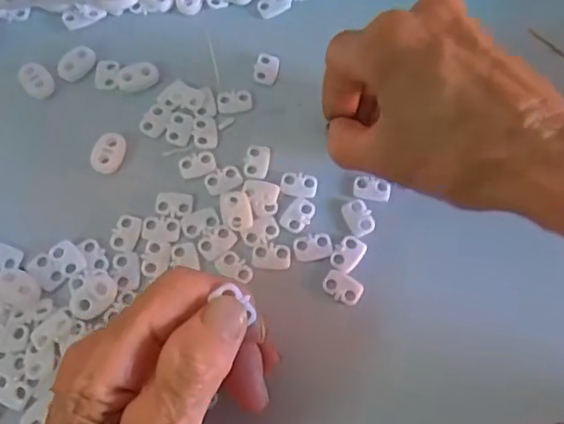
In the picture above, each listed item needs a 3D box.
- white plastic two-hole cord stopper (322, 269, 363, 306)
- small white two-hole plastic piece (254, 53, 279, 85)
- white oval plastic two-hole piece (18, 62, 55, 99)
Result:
[{"bbox_3d":[0.028,0.035,0.276,0.019,0.004,0.012,29,73,8],"label":"white plastic two-hole cord stopper"},{"bbox_3d":[-0.008,-0.078,0.323,0.012,0.004,0.019,12,71,2],"label":"small white two-hole plastic piece"},{"bbox_3d":[-0.130,-0.070,0.311,0.015,0.004,0.022,-34,76,-12],"label":"white oval plastic two-hole piece"}]

